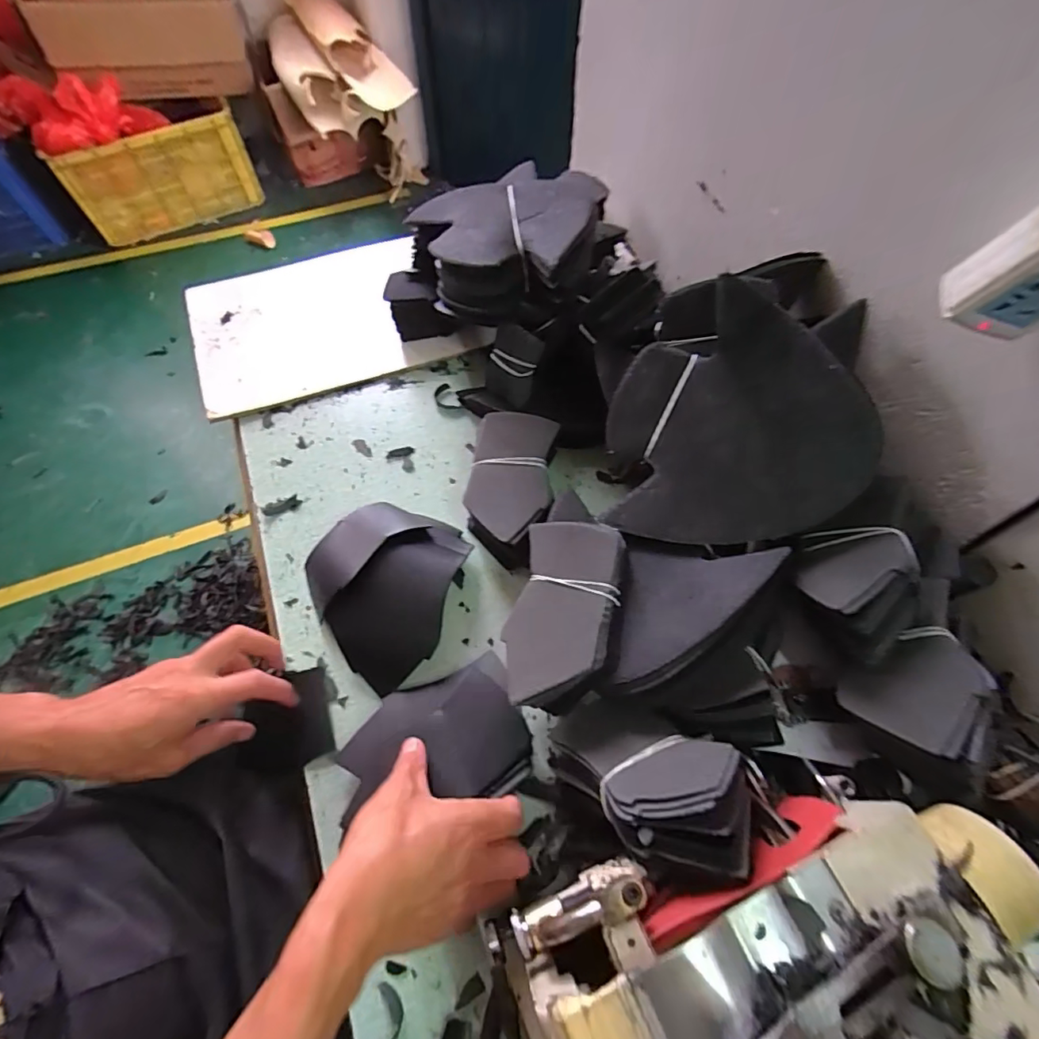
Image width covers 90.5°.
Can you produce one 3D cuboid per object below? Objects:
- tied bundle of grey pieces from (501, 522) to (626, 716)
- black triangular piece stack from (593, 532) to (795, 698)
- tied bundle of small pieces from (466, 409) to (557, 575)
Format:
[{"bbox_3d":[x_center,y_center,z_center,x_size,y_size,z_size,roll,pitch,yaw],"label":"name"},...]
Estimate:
[{"bbox_3d":[0.036,0.074,0.407,0.079,0.040,0.143,2,60,25],"label":"tied bundle of grey pieces"},{"bbox_3d":[0.116,0.063,0.395,0.150,0.030,0.096,-39,42,-1],"label":"black triangular piece stack"},{"bbox_3d":[-0.009,-0.030,0.506,0.079,0.043,0.155,7,62,3],"label":"tied bundle of small pieces"}]

